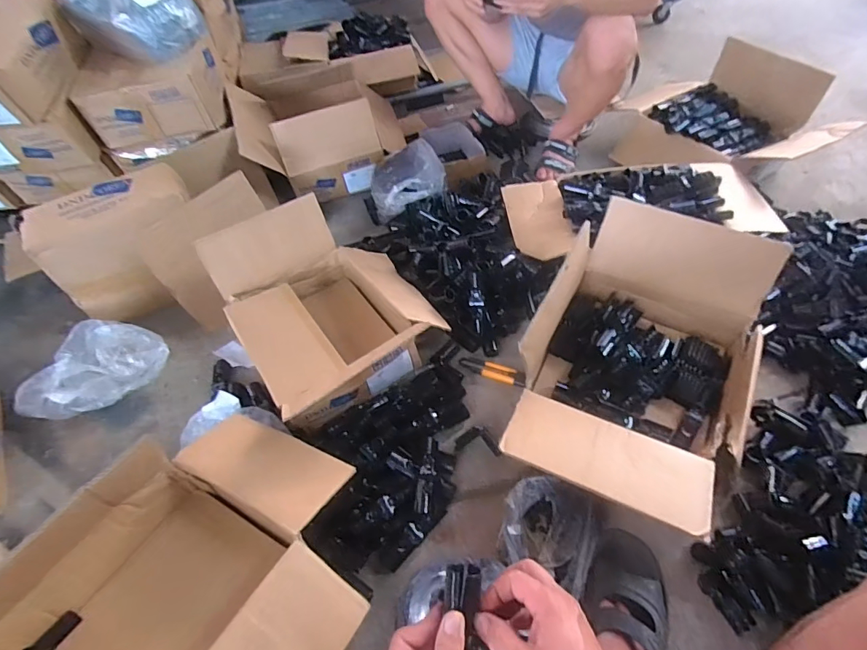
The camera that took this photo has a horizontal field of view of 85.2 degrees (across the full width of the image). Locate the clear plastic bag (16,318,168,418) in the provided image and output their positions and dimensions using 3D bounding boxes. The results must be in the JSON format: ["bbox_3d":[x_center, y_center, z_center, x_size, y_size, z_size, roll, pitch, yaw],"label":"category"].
[{"bbox_3d":[-0.686,0.096,0.953,0.273,0.103,0.157,-36,56,-22],"label":"clear plastic bag"}]

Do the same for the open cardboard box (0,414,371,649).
[{"bbox_3d":[-0.322,0.353,0.592,0.388,0.229,0.496,23,57,23],"label":"open cardboard box"}]

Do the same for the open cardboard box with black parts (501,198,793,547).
[{"bbox_3d":[0.342,0.054,0.771,0.316,0.236,0.480,22,56,22],"label":"open cardboard box with black parts"}]

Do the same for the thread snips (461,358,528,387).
[{"bbox_3d":[0.119,0.093,0.955,0.136,0.027,0.031,21,56,22],"label":"thread snips"}]

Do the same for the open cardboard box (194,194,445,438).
[{"bbox_3d":[-0.184,-0.025,0.914,0.353,0.236,0.412,-32,54,-19],"label":"open cardboard box"}]

